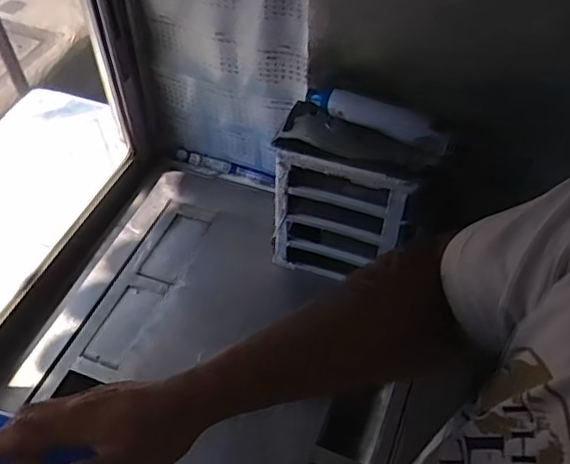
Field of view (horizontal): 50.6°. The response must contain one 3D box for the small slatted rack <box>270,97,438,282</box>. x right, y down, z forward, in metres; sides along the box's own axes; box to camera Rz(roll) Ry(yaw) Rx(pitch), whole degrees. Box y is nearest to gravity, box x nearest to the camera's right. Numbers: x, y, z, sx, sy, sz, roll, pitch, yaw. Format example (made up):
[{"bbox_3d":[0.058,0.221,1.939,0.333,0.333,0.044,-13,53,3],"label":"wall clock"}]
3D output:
[{"bbox_3d":[0.101,-0.039,0.972,0.231,0.267,0.127,17,52,15],"label":"small slatted rack"}]

